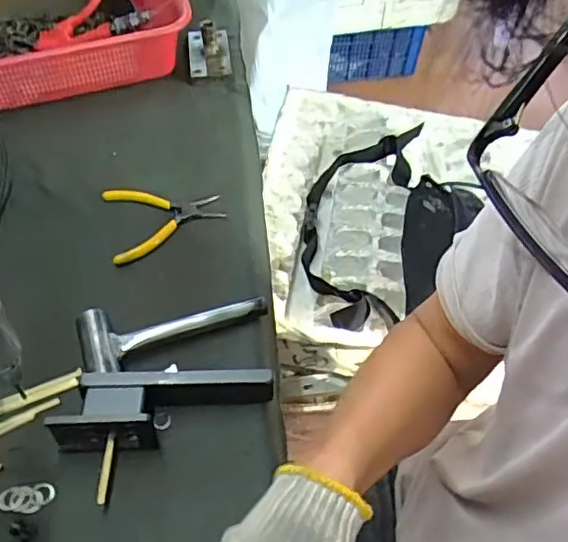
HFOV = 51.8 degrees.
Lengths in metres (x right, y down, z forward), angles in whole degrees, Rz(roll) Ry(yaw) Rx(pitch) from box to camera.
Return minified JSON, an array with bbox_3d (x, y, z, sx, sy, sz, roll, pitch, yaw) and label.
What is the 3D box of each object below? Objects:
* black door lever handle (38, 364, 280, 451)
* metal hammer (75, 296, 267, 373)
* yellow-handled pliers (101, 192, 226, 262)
[{"bbox_3d":[-0.101,0.113,0.502,0.181,0.050,0.062,-2,51,-7],"label":"black door lever handle"},{"bbox_3d":[-0.107,0.049,0.563,0.173,0.022,0.066,-18,55,-19],"label":"metal hammer"},{"bbox_3d":[-0.132,-0.062,0.662,0.128,0.010,0.107,-10,53,-14],"label":"yellow-handled pliers"}]

